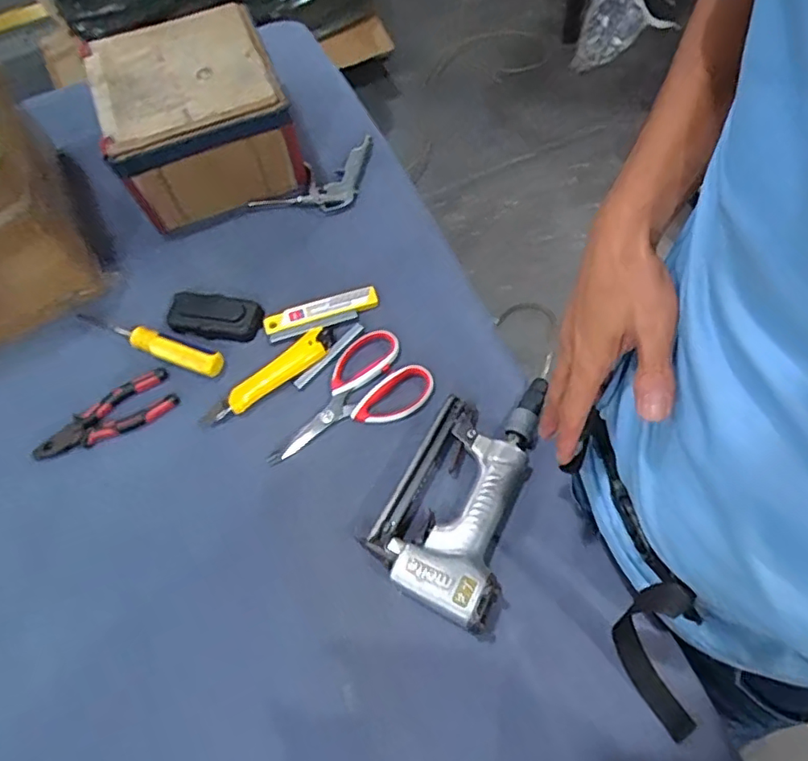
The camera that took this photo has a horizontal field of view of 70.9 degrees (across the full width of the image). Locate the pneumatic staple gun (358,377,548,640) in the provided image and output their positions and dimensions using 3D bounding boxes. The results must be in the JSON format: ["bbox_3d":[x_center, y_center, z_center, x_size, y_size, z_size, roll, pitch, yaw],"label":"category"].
[{"bbox_3d":[0.056,0.097,0.548,0.125,0.048,0.239,18,66,13],"label":"pneumatic staple gun"}]

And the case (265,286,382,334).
[{"bbox_3d":[-0.097,-0.083,0.661,0.134,0.006,0.027,-17,63,-3],"label":"case"}]

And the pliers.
[{"bbox_3d":[-0.326,0.044,0.619,0.152,0.010,0.058,-32,65,-11],"label":"pliers"}]

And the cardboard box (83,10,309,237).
[{"bbox_3d":[-0.260,-0.337,0.714,0.208,0.136,0.206,-21,66,-6],"label":"cardboard box"}]

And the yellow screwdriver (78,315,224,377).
[{"bbox_3d":[-0.292,-0.049,0.644,0.190,0.027,0.027,20,67,14],"label":"yellow screwdriver"}]

